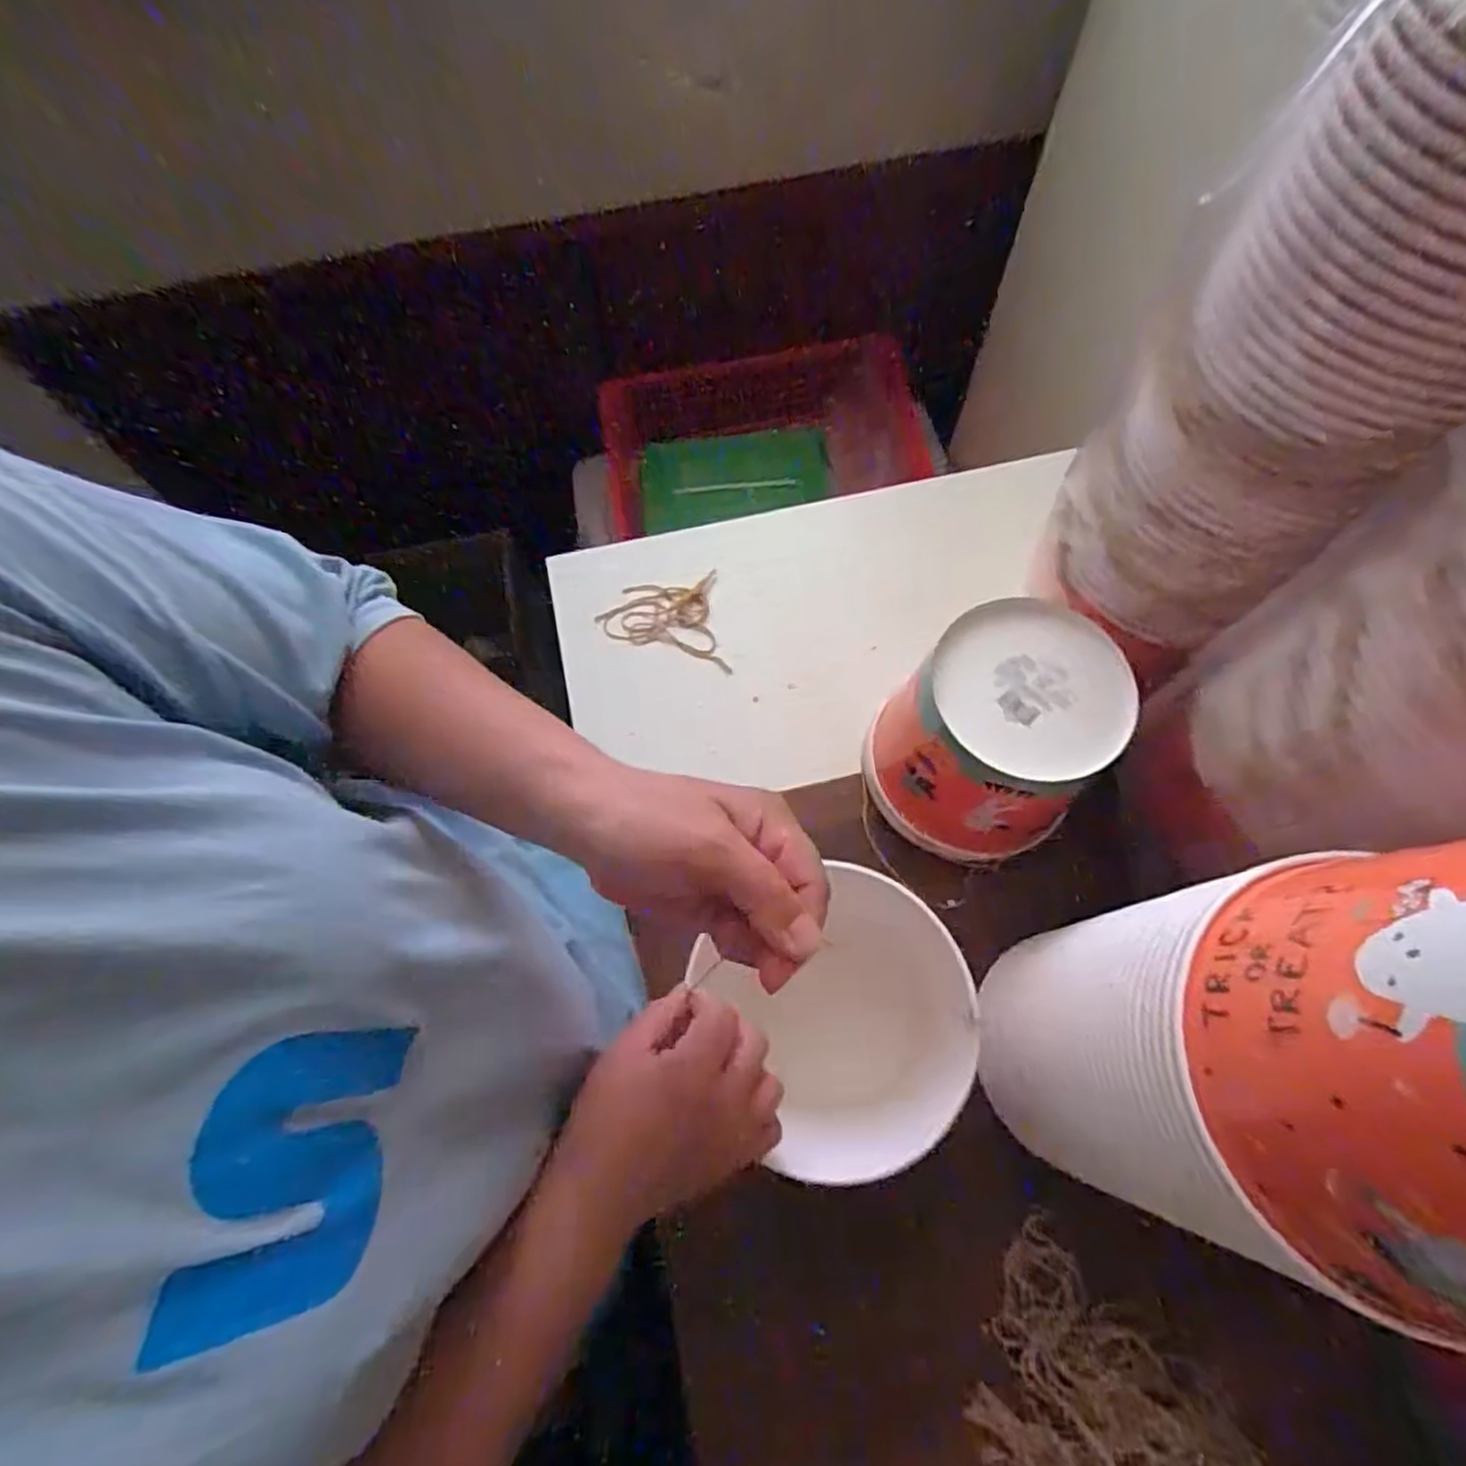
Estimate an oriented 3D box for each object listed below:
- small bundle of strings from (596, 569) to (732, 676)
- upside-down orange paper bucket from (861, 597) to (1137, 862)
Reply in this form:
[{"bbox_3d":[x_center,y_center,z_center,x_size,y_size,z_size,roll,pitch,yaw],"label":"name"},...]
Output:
[{"bbox_3d":[-0.065,-0.101,0.641,0.109,0.012,0.100,-6,68,1],"label":"small bundle of strings"},{"bbox_3d":[0.189,0.005,0.518,0.141,0.157,0.134,-1,68,3],"label":"upside-down orange paper bucket"}]

